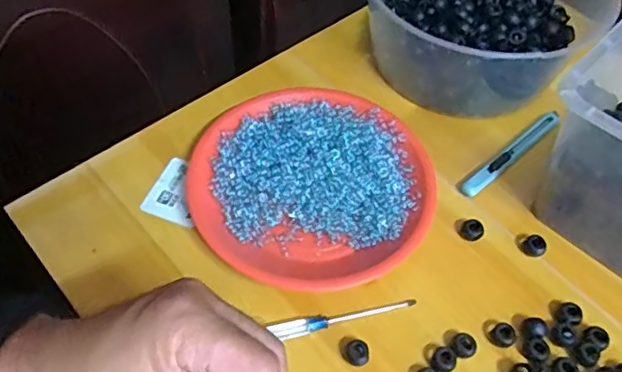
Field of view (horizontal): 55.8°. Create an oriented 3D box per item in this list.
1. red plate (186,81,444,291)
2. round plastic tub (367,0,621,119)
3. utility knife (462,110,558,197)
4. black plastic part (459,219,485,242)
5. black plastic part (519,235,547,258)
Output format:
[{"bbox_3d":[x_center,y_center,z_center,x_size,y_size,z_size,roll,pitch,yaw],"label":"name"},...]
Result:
[{"bbox_3d":[0.004,-0.003,0.493,0.193,0.032,0.194,2,55,-3],"label":"red plate"},{"bbox_3d":[0.179,-0.182,0.586,0.232,0.102,0.206,-24,60,-19],"label":"round plastic tub"},{"bbox_3d":[0.182,-0.030,0.531,0.132,0.012,0.015,-35,64,-25],"label":"utility knife"},{"bbox_3d":[0.132,0.036,0.482,0.018,0.012,0.017,2,55,-3],"label":"black plastic part"},{"bbox_3d":[0.181,0.048,0.477,0.019,0.012,0.017,33,59,18],"label":"black plastic part"}]

